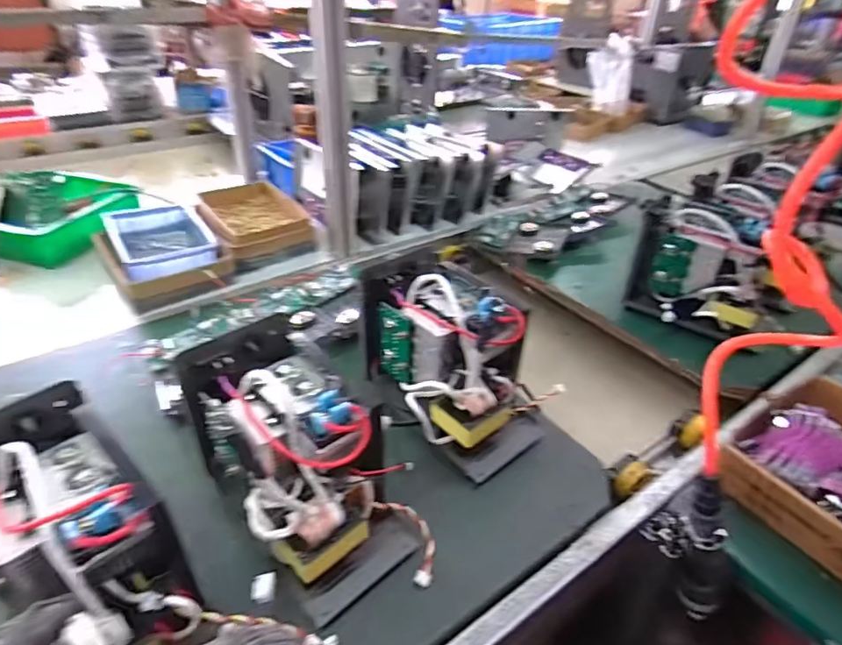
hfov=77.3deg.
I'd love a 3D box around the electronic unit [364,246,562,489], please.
[{"bbox_3d":[0.040,0.040,0.608,0.176,0.163,0.214,-22,42,-30],"label":"electronic unit"}]

